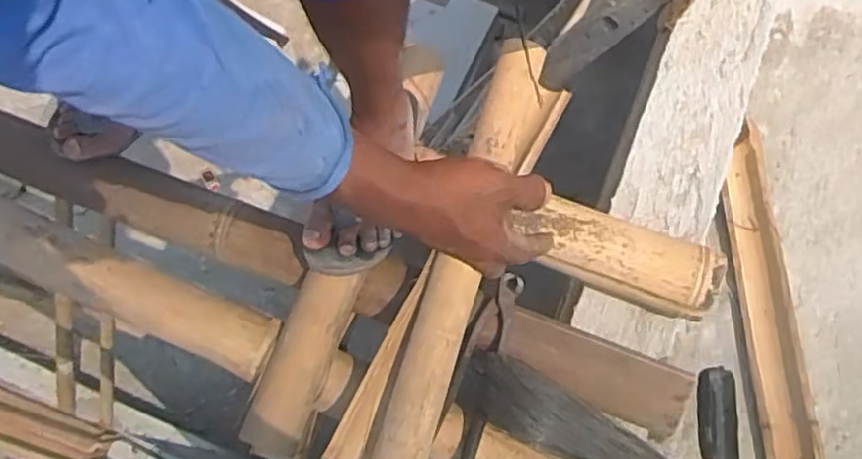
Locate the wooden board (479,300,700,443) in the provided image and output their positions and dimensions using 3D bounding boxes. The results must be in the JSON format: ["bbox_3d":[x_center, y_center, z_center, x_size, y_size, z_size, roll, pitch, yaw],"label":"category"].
[{"bbox_3d":[0.171,0.155,0.788,0.240,0.024,0.076,21,71,6],"label":"wooden board"}]

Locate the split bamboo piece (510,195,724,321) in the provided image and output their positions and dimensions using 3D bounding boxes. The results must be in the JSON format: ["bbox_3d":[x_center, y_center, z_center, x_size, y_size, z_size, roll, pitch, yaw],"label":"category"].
[{"bbox_3d":[0.221,0.032,0.837,0.227,0.064,0.076,23,71,8],"label":"split bamboo piece"}]

